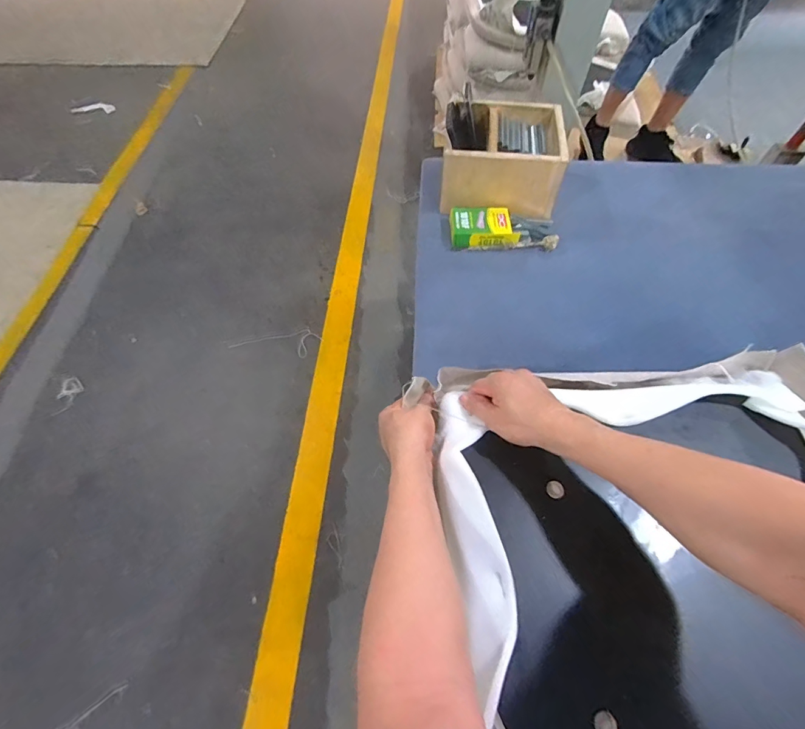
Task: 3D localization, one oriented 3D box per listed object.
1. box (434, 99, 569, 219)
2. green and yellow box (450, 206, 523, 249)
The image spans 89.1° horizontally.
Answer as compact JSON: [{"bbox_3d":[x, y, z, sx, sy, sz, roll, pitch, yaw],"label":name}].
[{"bbox_3d":[0.195,-0.409,0.817,0.220,0.126,0.198,5,60,4],"label":"box"},{"bbox_3d":[0.158,-0.267,0.787,0.127,0.030,0.080,-1,61,-1],"label":"green and yellow box"}]

